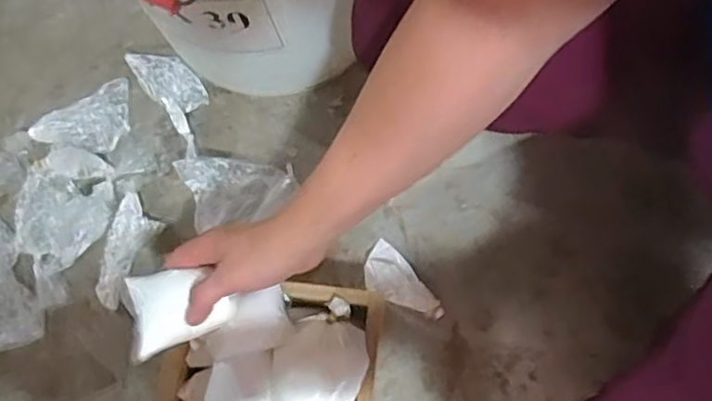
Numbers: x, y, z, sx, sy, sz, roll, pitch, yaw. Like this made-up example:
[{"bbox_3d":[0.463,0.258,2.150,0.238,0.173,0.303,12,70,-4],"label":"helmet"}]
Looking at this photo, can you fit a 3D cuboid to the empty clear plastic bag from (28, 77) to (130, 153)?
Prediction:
[{"bbox_3d":[-0.294,-0.082,0.703,0.114,0.014,0.066,-27,75,-6],"label":"empty clear plastic bag"}]

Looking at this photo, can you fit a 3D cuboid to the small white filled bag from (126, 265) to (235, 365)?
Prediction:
[{"bbox_3d":[-0.137,0.083,0.501,0.069,0.026,0.063,-15,74,-3],"label":"small white filled bag"}]

